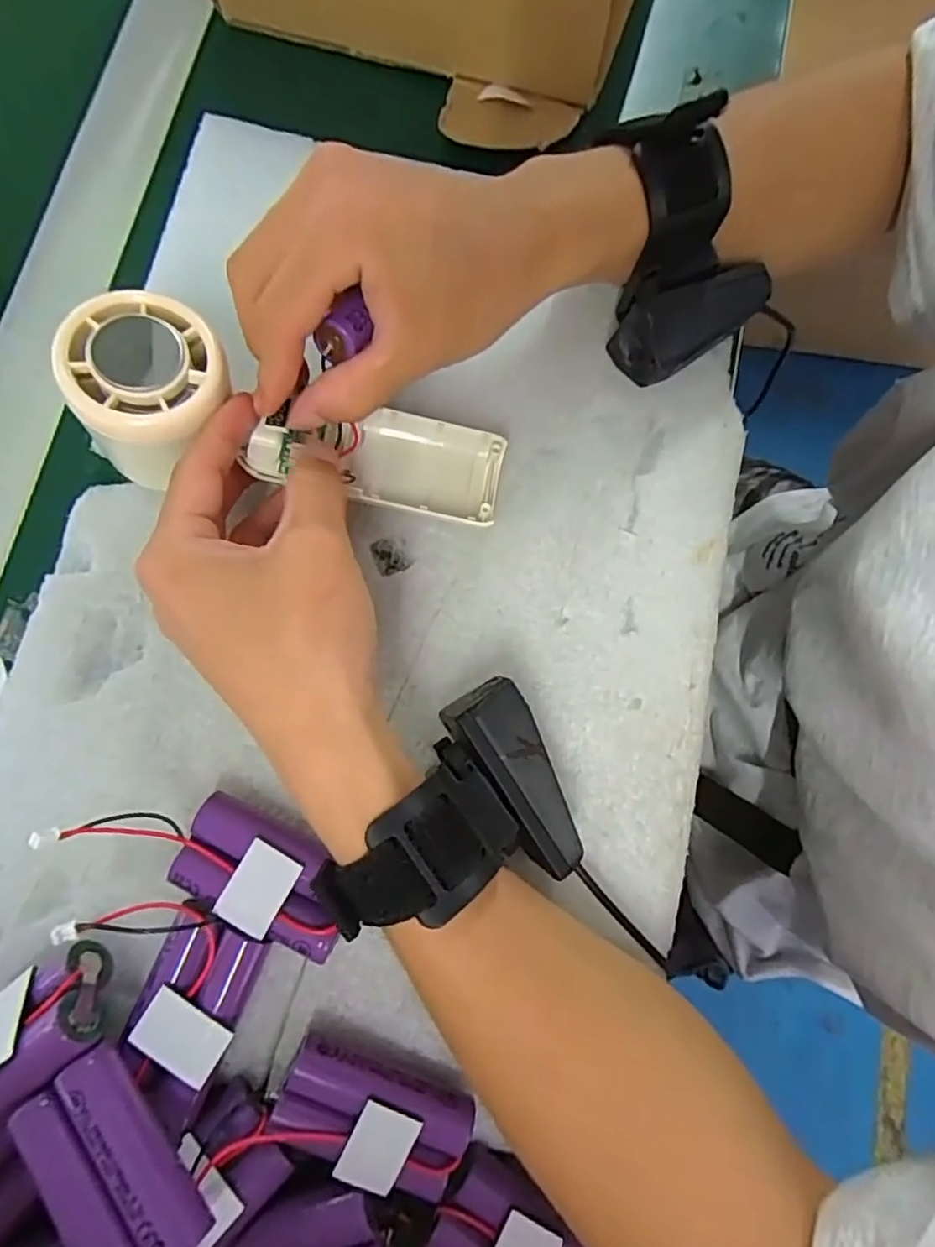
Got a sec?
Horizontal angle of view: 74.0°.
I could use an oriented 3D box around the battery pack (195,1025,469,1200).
[{"bbox_3d":[-0.039,0.173,0.216,0.075,0.018,0.041,23,79,1],"label":"battery pack"}]

